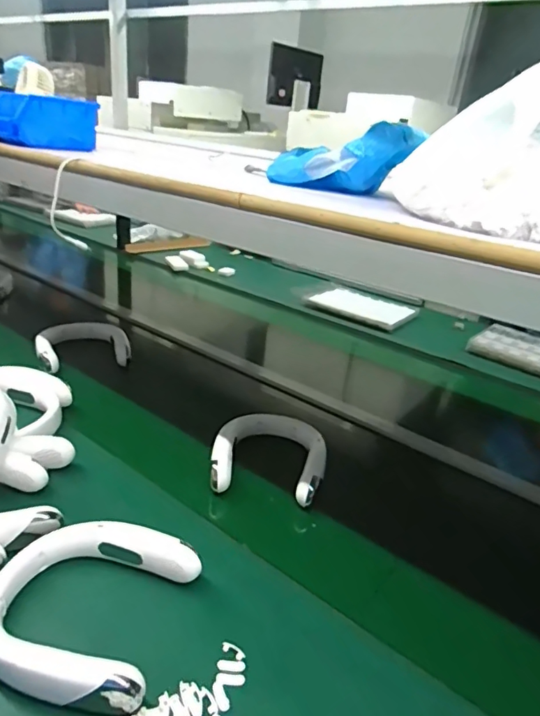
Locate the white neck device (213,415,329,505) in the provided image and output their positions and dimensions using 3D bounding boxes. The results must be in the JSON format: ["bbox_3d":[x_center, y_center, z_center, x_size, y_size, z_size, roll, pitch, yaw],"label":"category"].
[{"bbox_3d":[0.002,0.163,0.875,0.188,0.048,0.224,7,26,2],"label":"white neck device"}]

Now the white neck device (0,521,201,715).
[{"bbox_3d":[-0.201,0.265,0.540,0.194,0.047,0.197,9,26,7],"label":"white neck device"}]

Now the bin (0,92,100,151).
[{"bbox_3d":[-0.367,-0.386,0.804,0.163,0.072,0.089,-13,31,-33],"label":"bin"}]

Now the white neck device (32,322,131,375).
[{"bbox_3d":[-0.456,-0.039,1.199,0.208,0.057,0.232,-8,29,-25],"label":"white neck device"}]

